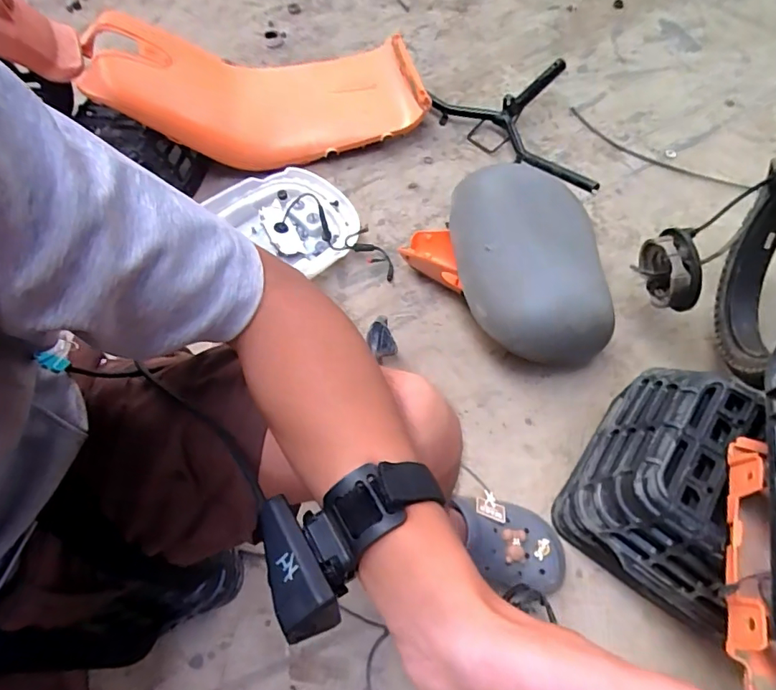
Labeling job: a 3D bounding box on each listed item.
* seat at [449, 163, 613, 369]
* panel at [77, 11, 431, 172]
[{"bbox_3d":[0.220,-0.141,0.830,0.213,0.111,0.343,-8,64,-3],"label":"seat"},{"bbox_3d":[-0.234,-0.521,0.994,0.615,0.186,0.261,-4,64,-1],"label":"panel"}]

